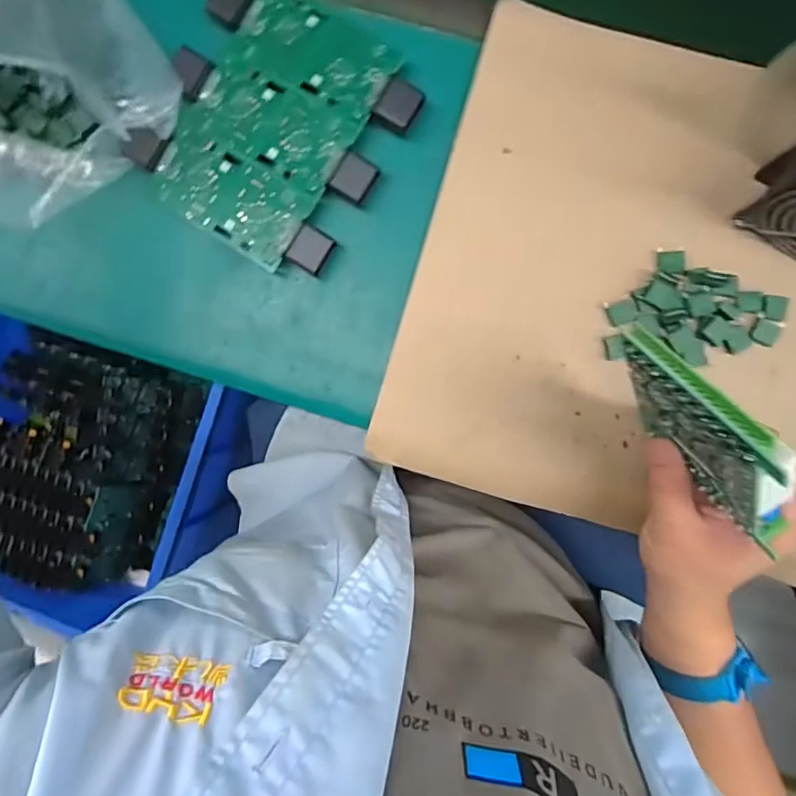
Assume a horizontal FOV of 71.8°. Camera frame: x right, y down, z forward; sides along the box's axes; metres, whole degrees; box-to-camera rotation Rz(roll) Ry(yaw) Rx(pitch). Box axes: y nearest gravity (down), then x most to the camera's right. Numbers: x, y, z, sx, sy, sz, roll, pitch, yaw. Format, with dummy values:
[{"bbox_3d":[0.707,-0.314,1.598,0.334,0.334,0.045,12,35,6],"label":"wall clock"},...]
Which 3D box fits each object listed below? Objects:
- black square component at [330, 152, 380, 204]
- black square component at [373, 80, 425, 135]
[{"bbox_3d":[-0.031,-0.161,0.402,0.027,0.007,0.031,35,93,3],"label":"black square component"},{"bbox_3d":[0.001,-0.213,0.399,0.028,0.008,0.033,29,93,3],"label":"black square component"}]

